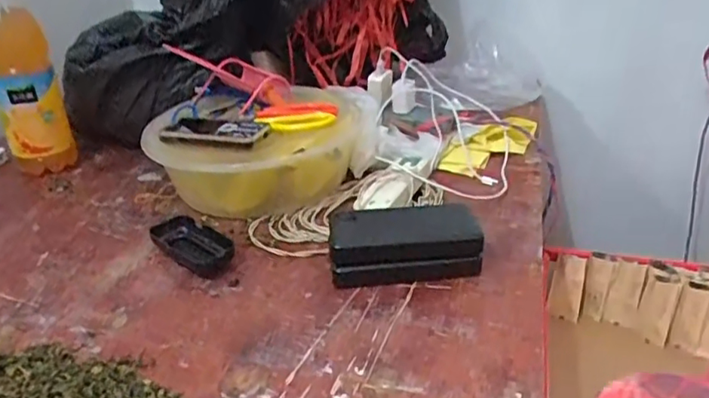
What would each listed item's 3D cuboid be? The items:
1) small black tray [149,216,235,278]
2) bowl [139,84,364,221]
[{"bbox_3d":[-0.179,0.054,0.652,0.111,0.027,0.052,23,38,36],"label":"small black tray"},{"bbox_3d":[-0.126,-0.068,0.785,0.256,0.106,0.219,1,30,6],"label":"bowl"}]

